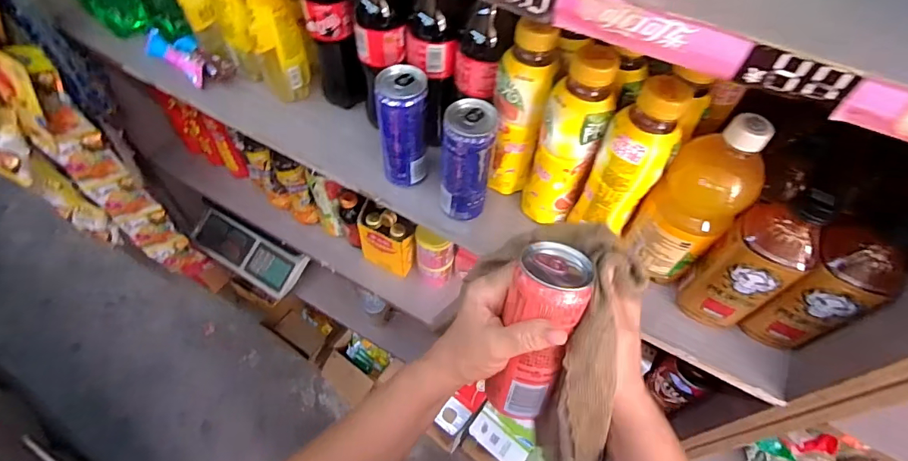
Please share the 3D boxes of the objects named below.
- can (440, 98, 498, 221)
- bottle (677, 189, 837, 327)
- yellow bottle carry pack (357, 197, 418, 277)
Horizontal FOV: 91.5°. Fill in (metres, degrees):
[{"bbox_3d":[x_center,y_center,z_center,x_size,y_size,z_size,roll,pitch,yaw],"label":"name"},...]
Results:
[{"bbox_3d":[0.014,-0.073,0.501,0.060,0.140,0.052,6,56,0],"label":"can"},{"bbox_3d":[0.289,0.029,0.424,0.067,0.176,0.071,-23,61,-18],"label":"bottle"},{"bbox_3d":[-0.119,0.024,0.810,0.123,0.121,0.058,24,58,12],"label":"yellow bottle carry pack"}]

